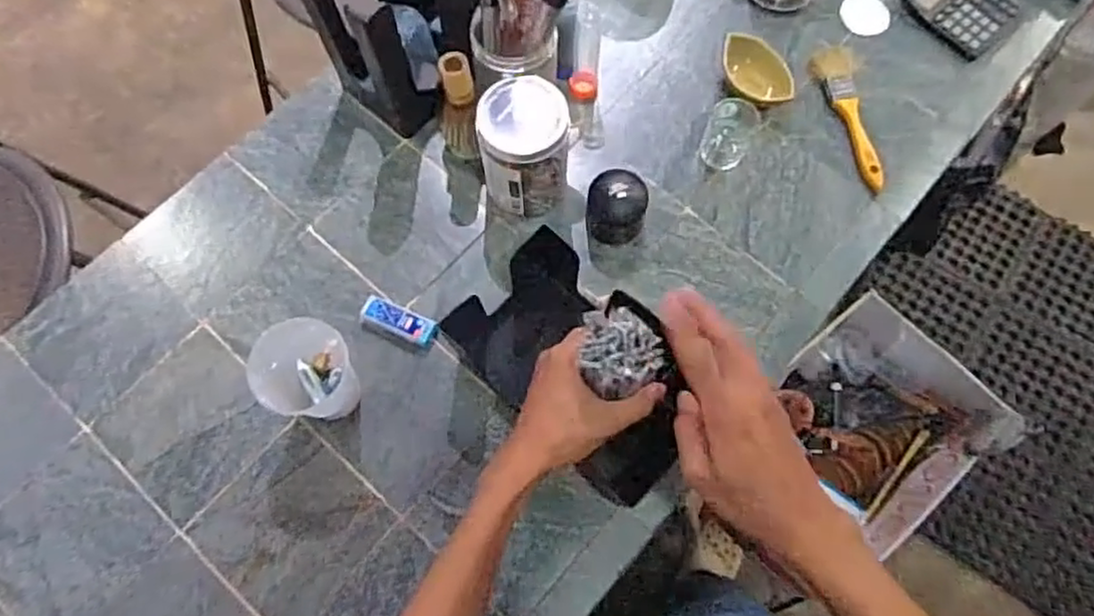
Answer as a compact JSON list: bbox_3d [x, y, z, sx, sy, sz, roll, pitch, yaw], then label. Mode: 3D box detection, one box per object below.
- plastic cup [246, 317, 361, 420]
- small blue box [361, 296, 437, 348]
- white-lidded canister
[{"bbox_3d":[-0.231,0.060,0.683,0.078,0.095,0.089,-7,70,-3],"label":"plastic cup"},{"bbox_3d":[-0.153,0.015,0.728,0.082,0.013,0.031,23,71,9],"label":"small blue box"},{"bbox_3d":[-0.022,-0.161,0.736,0.088,0.134,0.088,0,69,0],"label":"white-lidded canister"}]

